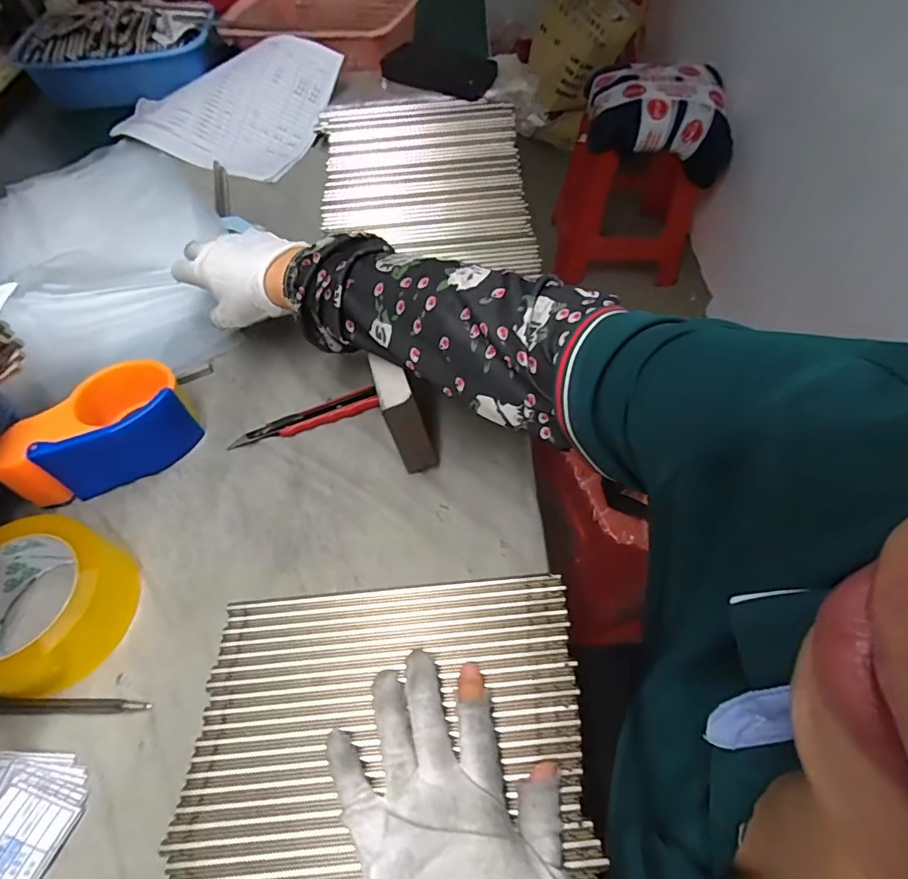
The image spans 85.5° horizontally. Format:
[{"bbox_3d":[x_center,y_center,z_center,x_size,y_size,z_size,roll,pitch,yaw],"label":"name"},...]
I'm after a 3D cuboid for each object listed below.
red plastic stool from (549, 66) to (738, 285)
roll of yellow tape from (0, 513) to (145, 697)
[{"bbox_3d":[0.537,-0.772,1.457,0.388,0.497,0.388,2,56,6],"label":"red plastic stool"},{"bbox_3d":[-0.276,0.108,0.324,0.097,0.050,0.105,-1,58,1],"label":"roll of yellow tape"}]

